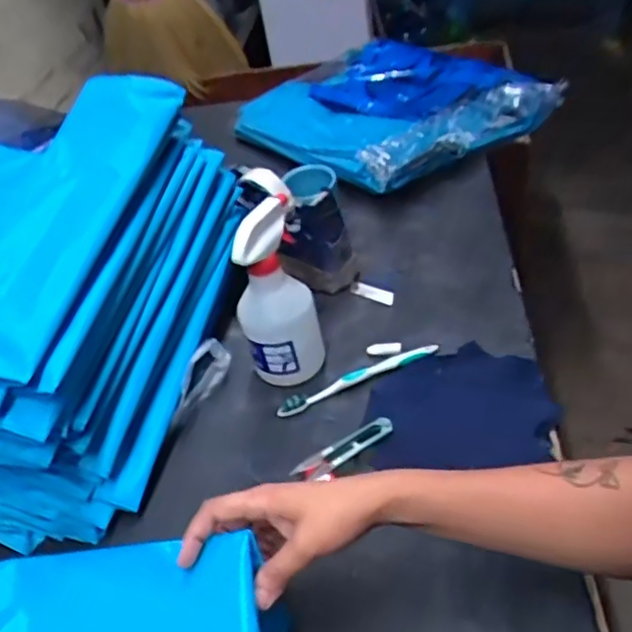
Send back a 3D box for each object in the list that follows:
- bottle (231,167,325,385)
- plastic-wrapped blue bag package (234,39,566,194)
[{"bbox_3d":[-0.042,-0.033,0.620,0.075,0.199,0.069,-14,40,-2],"label":"bottle"},{"bbox_3d":[0.112,-0.359,1.058,0.374,0.075,0.431,-32,44,-21],"label":"plastic-wrapped blue bag package"}]

